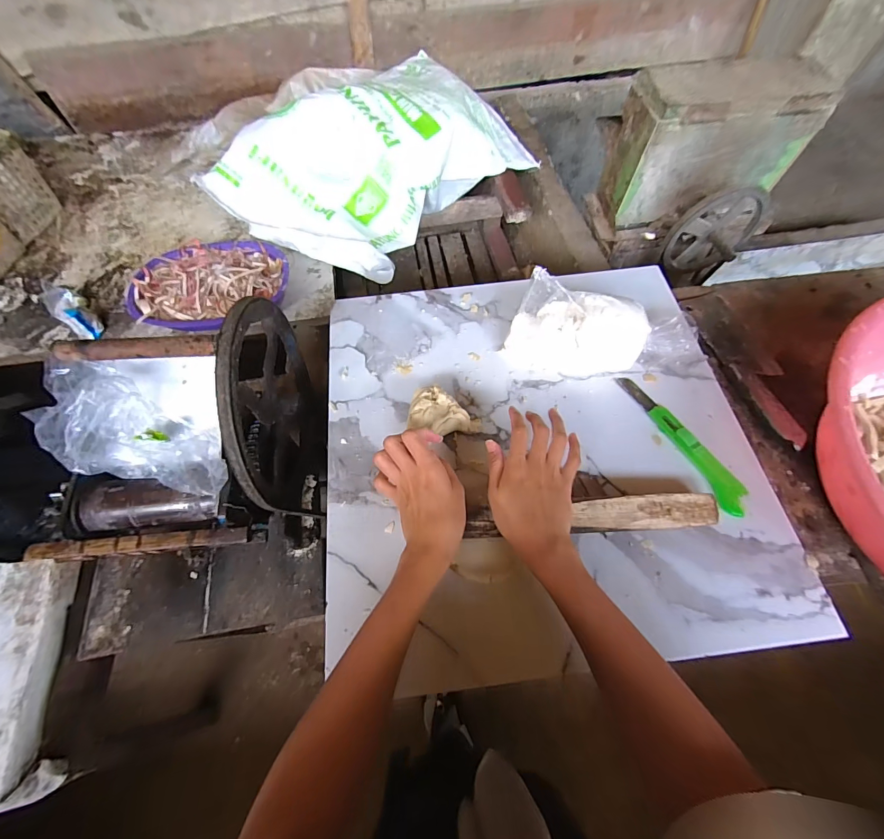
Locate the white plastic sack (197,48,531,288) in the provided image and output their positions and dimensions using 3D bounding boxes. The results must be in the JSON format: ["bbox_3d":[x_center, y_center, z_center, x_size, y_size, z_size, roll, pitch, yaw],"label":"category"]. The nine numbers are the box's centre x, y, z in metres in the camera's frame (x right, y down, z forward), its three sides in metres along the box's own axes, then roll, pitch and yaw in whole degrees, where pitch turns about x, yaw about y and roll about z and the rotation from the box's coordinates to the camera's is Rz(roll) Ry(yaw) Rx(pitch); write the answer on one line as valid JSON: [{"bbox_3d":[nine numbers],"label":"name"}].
[{"bbox_3d":[-0.134,-0.581,0.894,0.675,0.217,0.389,-39,70,-19],"label":"white plastic sack"}]

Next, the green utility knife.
[{"bbox_3d":[0.278,0.021,0.460,0.033,0.012,0.193,-27,67,-14],"label":"green utility knife"}]

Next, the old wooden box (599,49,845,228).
[{"bbox_3d":[0.534,-0.571,0.810,0.342,0.222,0.159,-9,63,-6],"label":"old wooden box"}]

